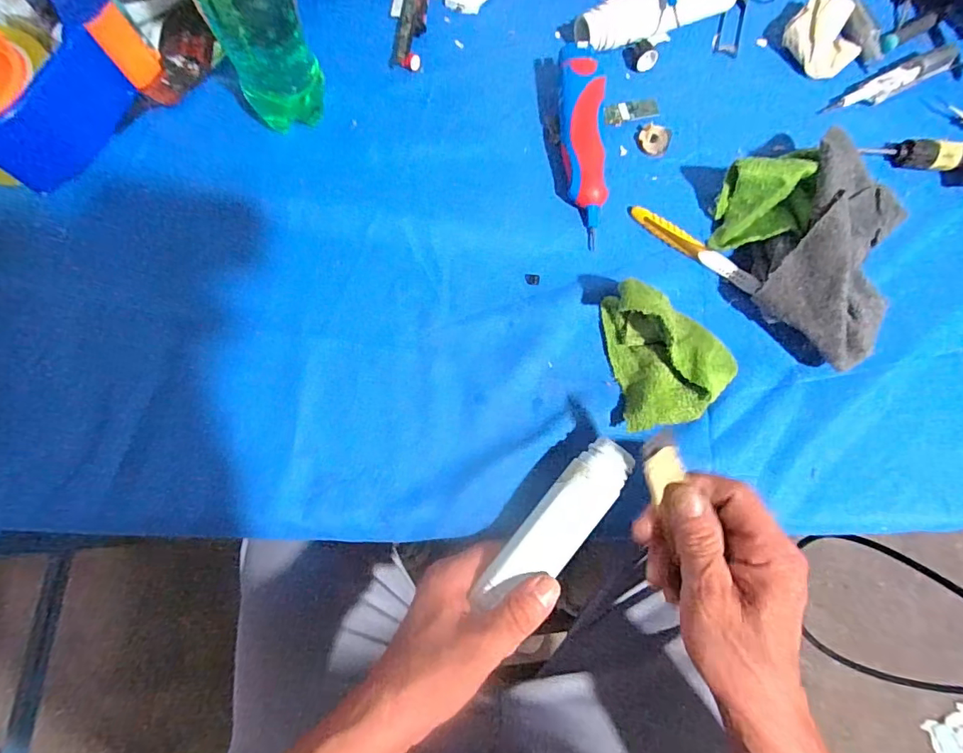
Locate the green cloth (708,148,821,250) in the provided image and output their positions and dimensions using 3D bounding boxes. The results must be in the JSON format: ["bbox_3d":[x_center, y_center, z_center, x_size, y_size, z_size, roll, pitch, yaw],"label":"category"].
[{"bbox_3d":[0.208,-0.127,0.358,0.060,0.048,0.054,-2,77,-1],"label":"green cloth"}]

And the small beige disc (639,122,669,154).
[{"bbox_3d":[0.140,-0.194,0.396,0.023,0.005,0.023,1,75,-2],"label":"small beige disc"}]

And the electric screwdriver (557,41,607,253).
[{"bbox_3d":[0.079,-0.180,0.376,0.033,0.027,0.151,1,75,-2],"label":"electric screwdriver"}]

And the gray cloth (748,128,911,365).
[{"bbox_3d":[0.252,-0.087,0.347,0.096,0.048,0.150,29,78,6],"label":"gray cloth"}]

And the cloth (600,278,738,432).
[{"bbox_3d":[0.131,-0.017,0.332,0.076,0.042,0.097,-6,77,-2],"label":"cloth"}]

